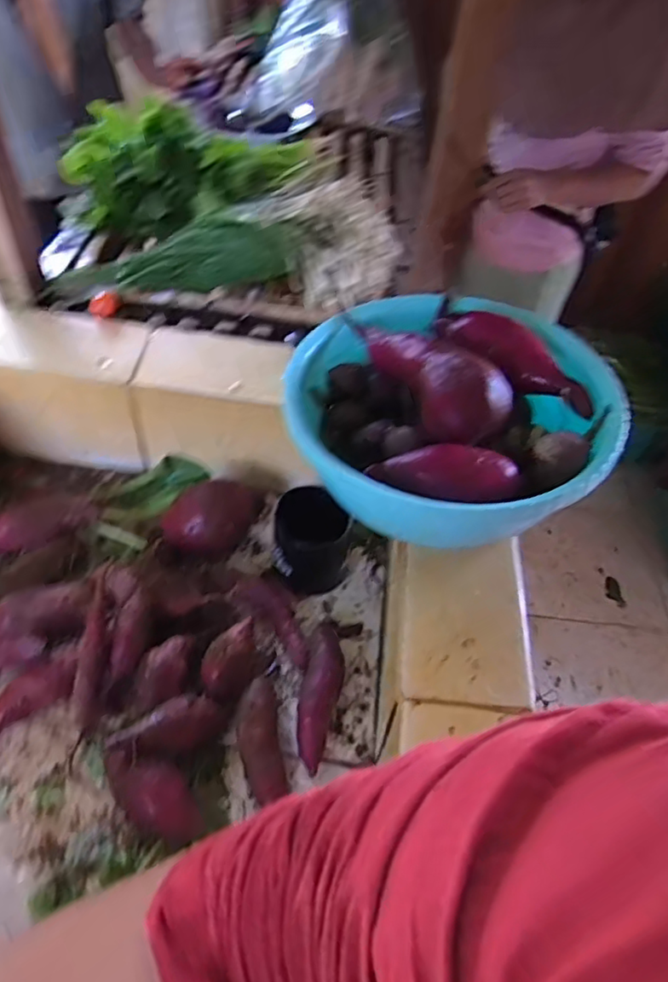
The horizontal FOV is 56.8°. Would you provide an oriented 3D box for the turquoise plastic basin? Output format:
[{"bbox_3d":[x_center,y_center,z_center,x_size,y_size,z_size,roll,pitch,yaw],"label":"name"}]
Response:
[{"bbox_3d":[0.106,-0.076,0.559,0.268,0.102,0.262,3,48,-4],"label":"turquoise plastic basin"}]

